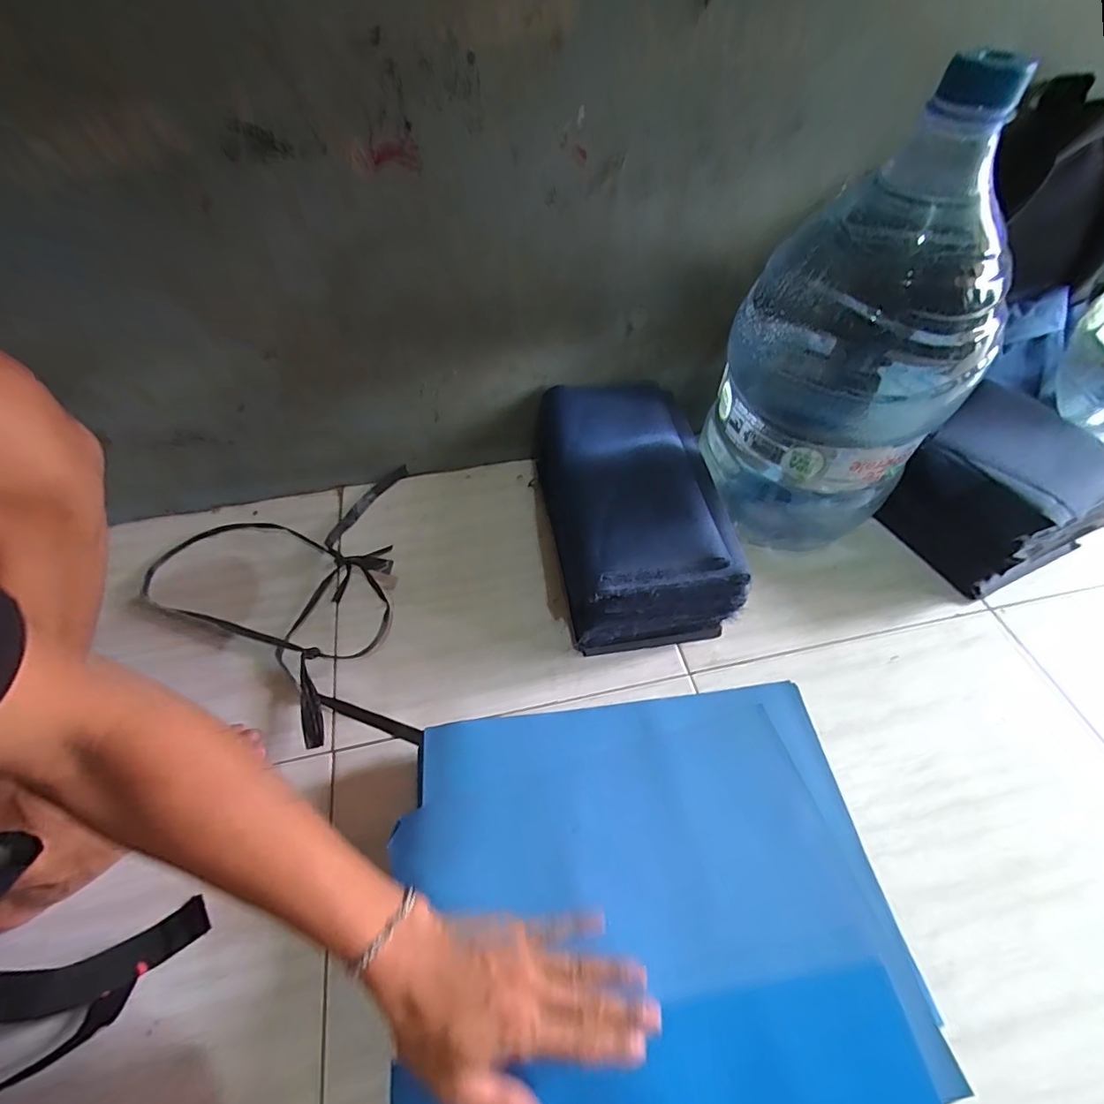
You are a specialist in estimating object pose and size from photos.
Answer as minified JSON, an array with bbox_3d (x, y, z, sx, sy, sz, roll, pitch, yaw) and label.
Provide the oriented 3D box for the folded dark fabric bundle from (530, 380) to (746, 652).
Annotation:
[{"bbox_3d":[0.086,-0.058,0.644,0.184,0.155,0.340,-8,54,-7],"label":"folded dark fabric bundle"}]

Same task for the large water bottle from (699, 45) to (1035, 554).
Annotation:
[{"bbox_3d":[0.293,-0.185,0.549,0.174,0.459,0.182,-4,53,-4],"label":"large water bottle"}]

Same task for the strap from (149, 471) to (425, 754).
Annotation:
[{"bbox_3d":[-0.342,0.060,0.618,0.325,0.042,0.390,-9,51,-7],"label":"strap"}]

